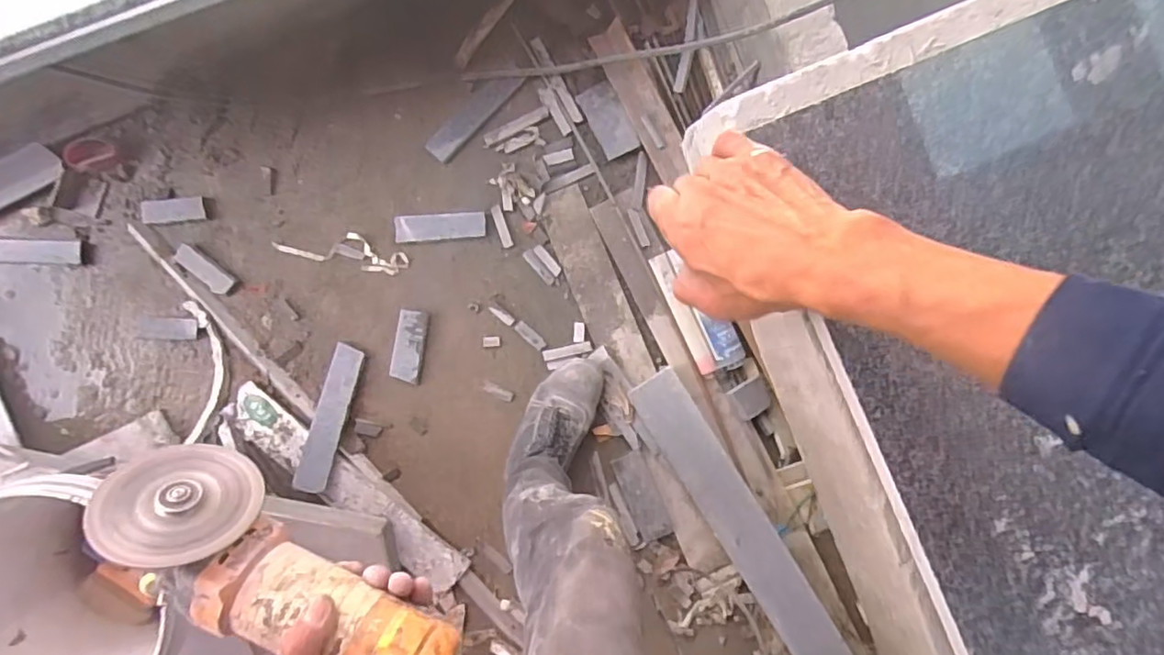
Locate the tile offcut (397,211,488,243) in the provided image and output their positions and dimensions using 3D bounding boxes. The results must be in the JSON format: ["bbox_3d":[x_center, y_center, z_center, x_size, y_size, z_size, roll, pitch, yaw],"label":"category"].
[{"bbox_3d":[-0.270,-0.192,1.189,0.168,0.015,0.049,-4,89,-2],"label":"tile offcut"}]

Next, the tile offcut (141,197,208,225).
[{"bbox_3d":[-0.761,-0.216,1.153,0.113,0.013,0.044,-6,92,1],"label":"tile offcut"}]

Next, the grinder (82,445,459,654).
[{"bbox_3d":[-0.151,0.200,0.419,0.384,0.070,0.089,26,88,3],"label":"grinder"}]

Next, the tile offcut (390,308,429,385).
[{"bbox_3d":[-0.326,0.035,1.177,0.058,0.013,0.135,8,84,-13],"label":"tile offcut"}]

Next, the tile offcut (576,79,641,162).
[{"bbox_3d":[0.051,-0.394,1.178,0.066,0.012,0.140,-27,91,1],"label":"tile offcut"}]

